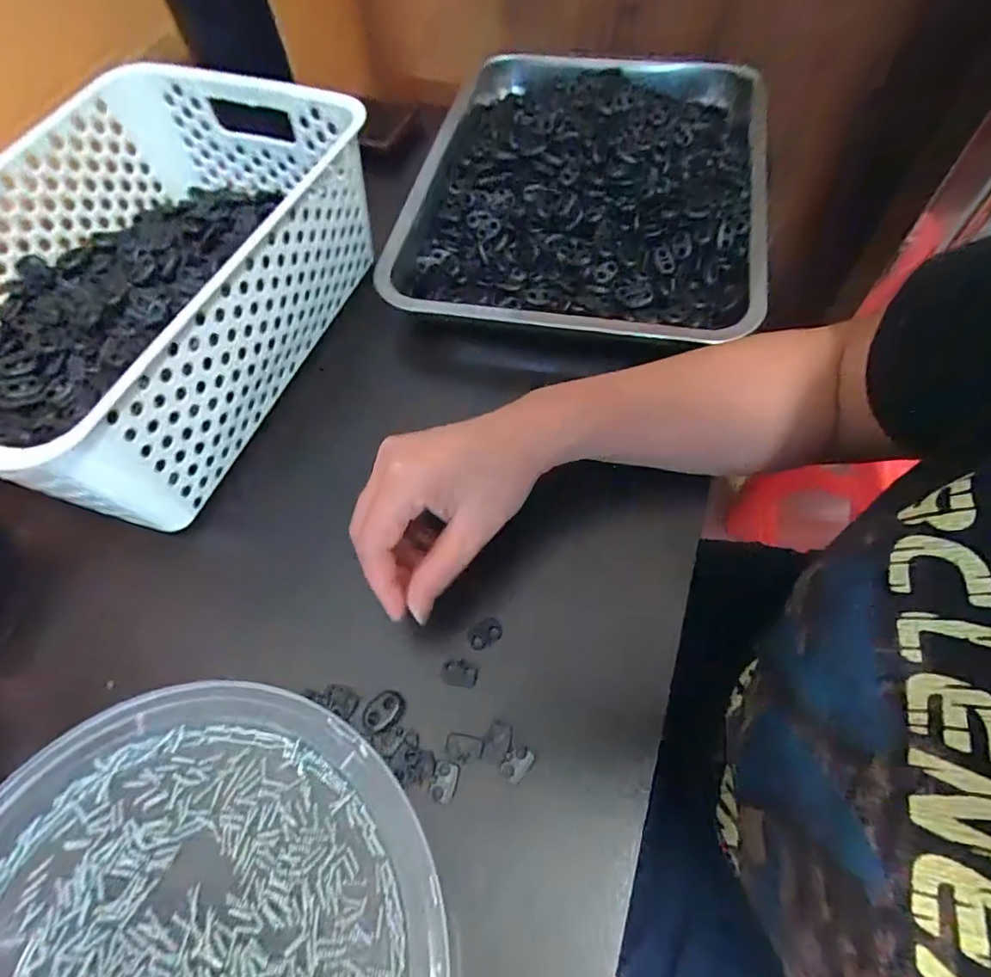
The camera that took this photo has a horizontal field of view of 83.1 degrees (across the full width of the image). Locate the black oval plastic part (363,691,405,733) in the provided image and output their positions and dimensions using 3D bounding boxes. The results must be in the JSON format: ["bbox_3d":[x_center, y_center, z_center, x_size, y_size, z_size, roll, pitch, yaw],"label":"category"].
[{"bbox_3d":[-0.057,0.114,0.286,0.021,0.006,0.015,-35,64,-14],"label":"black oval plastic part"}]

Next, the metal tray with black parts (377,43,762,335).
[{"bbox_3d":[0.087,-0.284,0.475,0.282,0.056,0.443,9,56,7],"label":"metal tray with black parts"}]

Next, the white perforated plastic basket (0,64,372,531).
[{"bbox_3d":[-0.237,-0.140,0.373,0.225,0.094,0.317,16,63,13],"label":"white perforated plastic basket"}]

